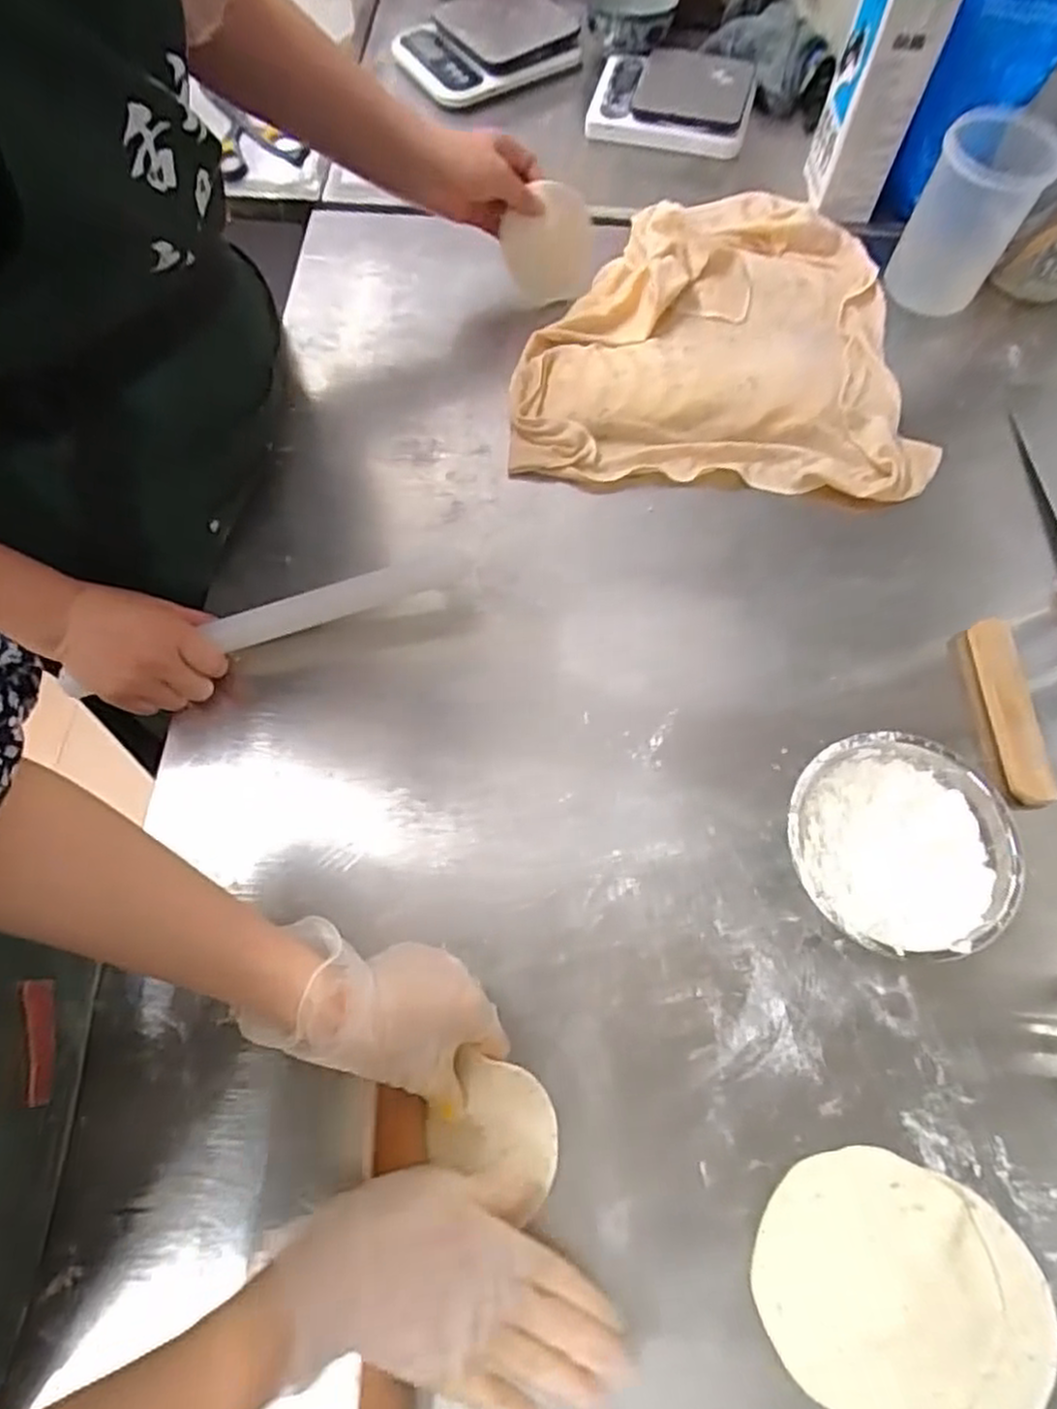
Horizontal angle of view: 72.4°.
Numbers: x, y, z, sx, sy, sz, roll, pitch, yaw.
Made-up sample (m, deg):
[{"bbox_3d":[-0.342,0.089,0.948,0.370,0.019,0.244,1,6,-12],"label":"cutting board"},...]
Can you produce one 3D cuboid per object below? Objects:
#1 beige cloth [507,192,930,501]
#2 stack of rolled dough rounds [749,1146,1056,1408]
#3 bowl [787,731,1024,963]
[{"bbox_3d":[0.183,-0.370,0.684,0.374,0.064,0.365,5,68,3],"label":"beige cloth"},{"bbox_3d":[0.221,0.346,0.421,0.169,0.013,0.131,20,69,8],"label":"stack of rolled dough rounds"},{"bbox_3d":[0.251,0.097,0.501,0.143,0.056,0.147,0,68,0],"label":"bowl"}]

